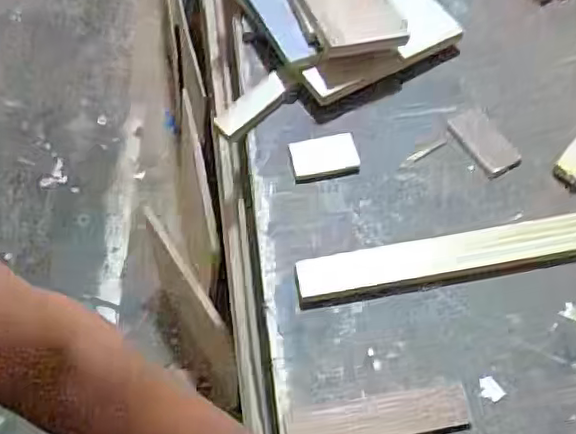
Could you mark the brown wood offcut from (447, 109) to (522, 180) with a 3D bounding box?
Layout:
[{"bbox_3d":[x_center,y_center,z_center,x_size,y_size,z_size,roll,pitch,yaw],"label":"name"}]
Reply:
[{"bbox_3d":[0.234,-0.091,0.726,0.049,0.006,0.093,-29,66,-11],"label":"brown wood offcut"}]

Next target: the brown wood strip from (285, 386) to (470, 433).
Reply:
[{"bbox_3d":[0.085,0.193,0.578,0.172,0.008,0.040,-8,63,-1],"label":"brown wood strip"}]

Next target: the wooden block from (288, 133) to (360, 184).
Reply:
[{"bbox_3d":[0.042,-0.069,0.710,0.077,0.009,0.053,-9,63,-2],"label":"wooden block"}]

